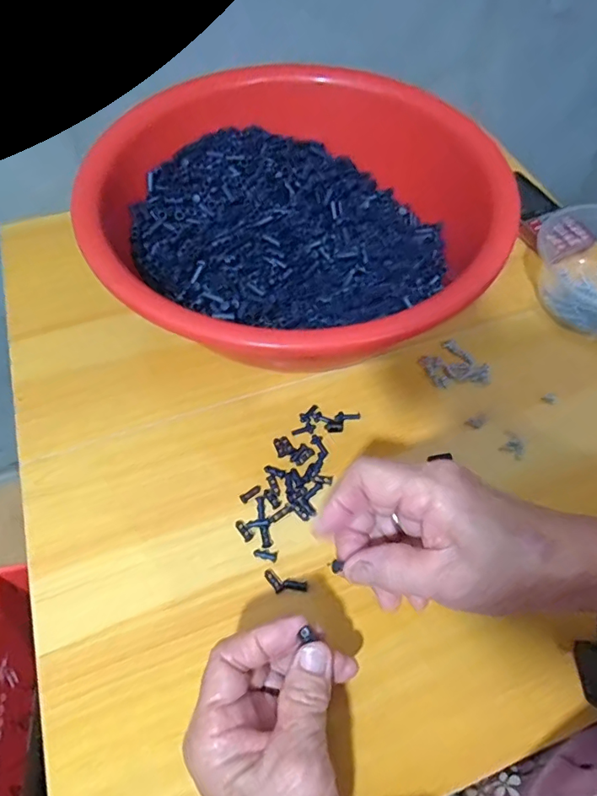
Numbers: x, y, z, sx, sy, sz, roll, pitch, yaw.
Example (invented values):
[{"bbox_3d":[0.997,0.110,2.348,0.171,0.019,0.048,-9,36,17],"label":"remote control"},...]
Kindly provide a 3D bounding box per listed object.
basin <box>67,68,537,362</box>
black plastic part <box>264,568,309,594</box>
[{"bbox_3d":[-0.001,-0.158,0.451,0.328,0.110,0.311,1,61,-1],"label":"basin"},{"bbox_3d":[-0.009,0.129,0.346,0.031,0.004,0.013,18,62,8],"label":"black plastic part"}]

